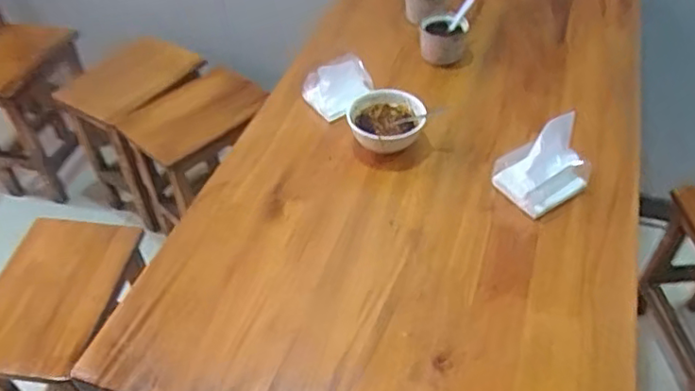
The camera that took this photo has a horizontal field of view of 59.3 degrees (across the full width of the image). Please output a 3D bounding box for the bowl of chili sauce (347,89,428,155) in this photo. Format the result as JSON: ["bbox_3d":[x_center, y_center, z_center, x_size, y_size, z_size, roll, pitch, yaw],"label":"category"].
[{"bbox_3d":[0.057,-0.114,0.923,0.109,0.064,0.102,-1,45,1],"label":"bowl of chili sauce"}]

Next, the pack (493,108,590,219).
[{"bbox_3d":[0.269,-0.048,0.840,0.116,0.107,0.096,-25,49,-21],"label":"pack"}]

